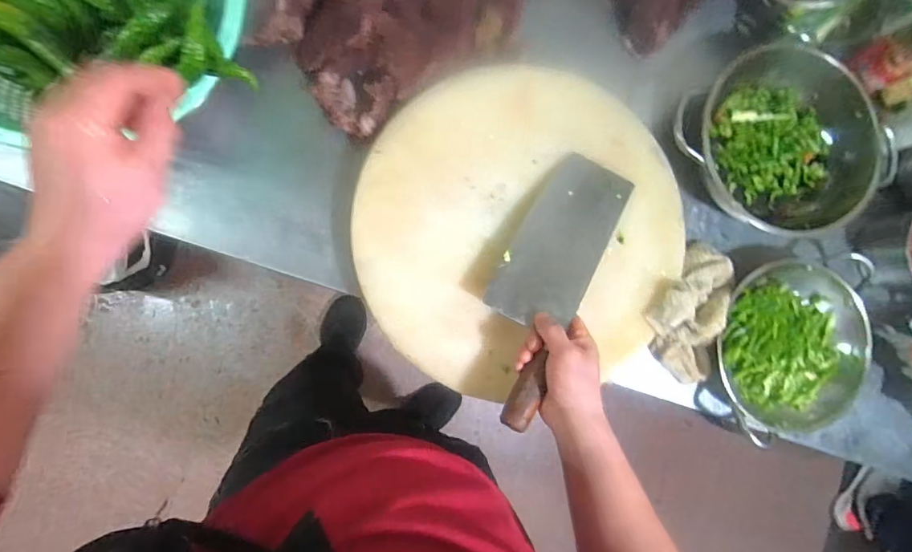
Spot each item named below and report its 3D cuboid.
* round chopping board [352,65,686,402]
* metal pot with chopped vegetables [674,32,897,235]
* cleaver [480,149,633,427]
[{"bbox_3d":[0.084,-0.061,0.590,0.401,0.031,0.383,0,88,-7],"label":"round chopping board"},{"bbox_3d":[0.433,-0.179,0.623,0.277,0.103,0.216,36,84,-4],"label":"metal pot with chopped vegetables"},{"bbox_3d":[0.107,0.006,0.555,0.112,0.028,0.328,24,76,-5],"label":"cleaver"}]

